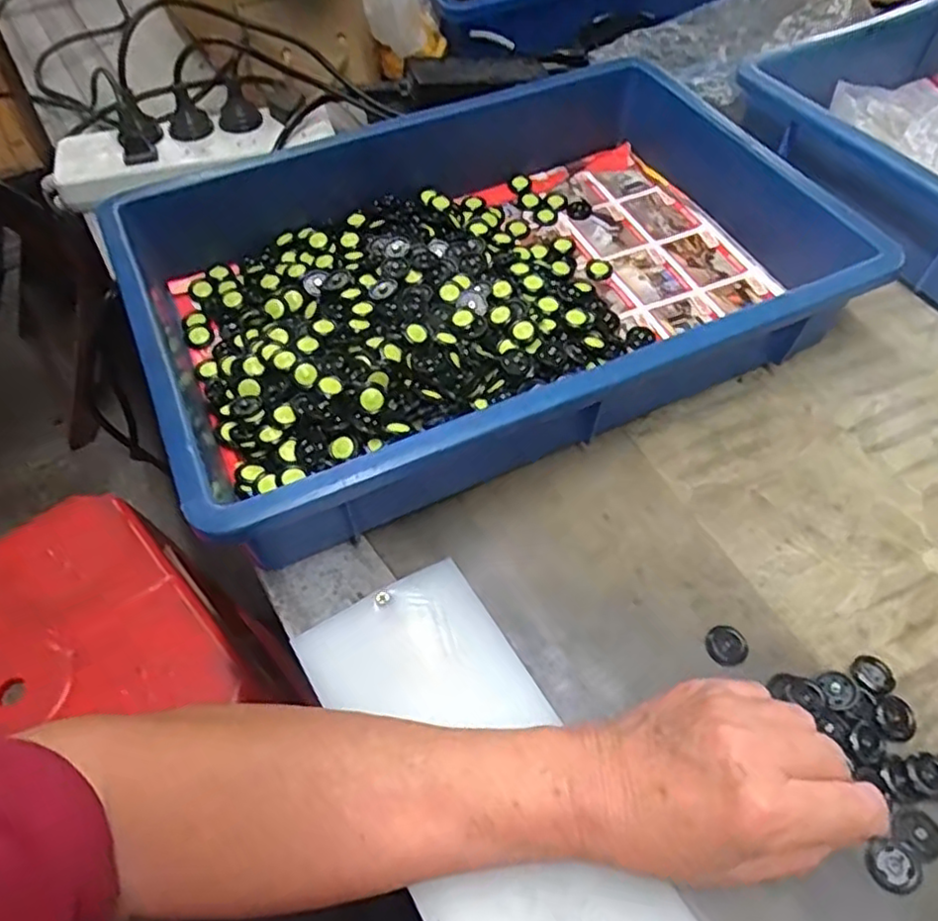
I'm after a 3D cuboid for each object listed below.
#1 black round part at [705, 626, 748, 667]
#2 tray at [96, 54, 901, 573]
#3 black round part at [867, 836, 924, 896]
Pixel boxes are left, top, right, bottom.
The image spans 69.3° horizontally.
[{"bbox_3d":[0.132,0.095,0.347,0.020,0.005,0.020,-1,55,1],"label":"black round part"},{"bbox_3d":[0.026,-0.130,0.465,0.463,0.084,0.287,-22,57,-14],"label":"tray"},{"bbox_3d":[0.182,0.172,0.289,0.021,0.004,0.020,-1,55,1],"label":"black round part"}]

